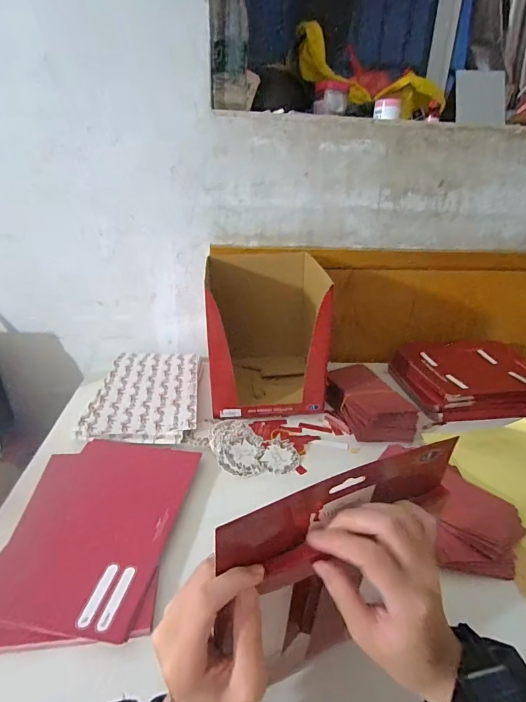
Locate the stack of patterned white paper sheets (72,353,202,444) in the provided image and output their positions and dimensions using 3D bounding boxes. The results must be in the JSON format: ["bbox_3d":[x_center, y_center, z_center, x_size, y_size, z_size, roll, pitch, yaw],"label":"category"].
[{"bbox_3d":[-0.214,0.077,0.737,0.185,0.027,0.275,1,24,-3],"label":"stack of patterned white paper sheets"}]

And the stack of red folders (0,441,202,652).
[{"bbox_3d":[-0.200,0.210,0.476,0.206,0.016,0.276,1,24,-4],"label":"stack of red folders"}]

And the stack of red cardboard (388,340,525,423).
[{"bbox_3d":[0.428,0.049,0.802,0.260,0.085,0.202,-1,24,-8],"label":"stack of red cardboard"}]

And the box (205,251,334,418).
[{"bbox_3d":[0.004,-0.041,0.739,0.209,0.243,0.241,1,24,-3],"label":"box"}]

